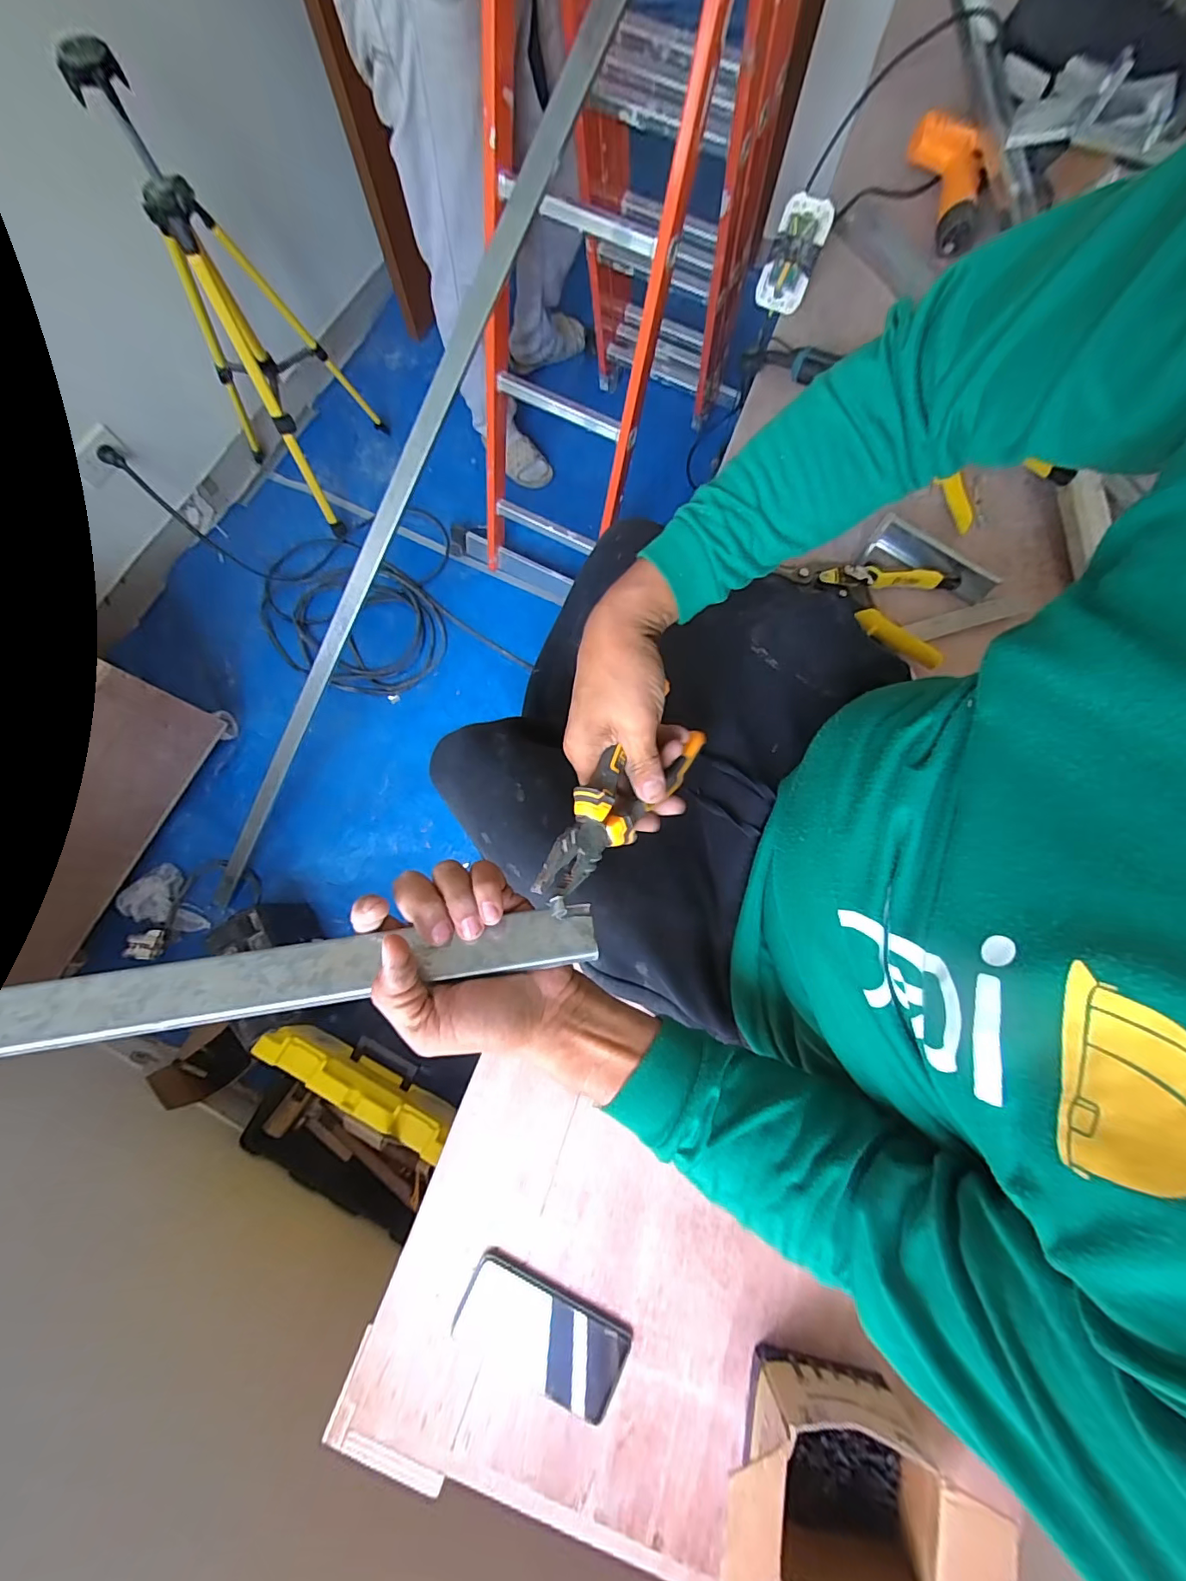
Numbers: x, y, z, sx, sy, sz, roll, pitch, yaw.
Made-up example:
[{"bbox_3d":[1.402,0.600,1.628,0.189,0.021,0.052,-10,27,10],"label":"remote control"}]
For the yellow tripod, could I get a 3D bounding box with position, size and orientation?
[{"bbox_3d":[-0.725,-1.004,1.129,0.352,0.761,0.328,-33,81,-7],"label":"yellow tripod"}]

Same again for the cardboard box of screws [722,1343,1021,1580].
[{"bbox_3d":[0.201,0.565,0.413,0.206,0.100,0.109,8,78,1],"label":"cardboard box of screws"}]

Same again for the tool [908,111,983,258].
[{"bbox_3d":[0.513,-0.888,0.741,0.122,0.059,0.157,16,78,2],"label":"tool"}]

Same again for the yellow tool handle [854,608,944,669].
[{"bbox_3d":[0.369,-0.186,0.613,0.113,0.014,0.029,31,79,5],"label":"yellow tool handle"}]

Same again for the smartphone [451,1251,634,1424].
[{"bbox_3d":[-0.048,0.503,0.468,0.154,0.016,0.071,25,79,4],"label":"smartphone"}]

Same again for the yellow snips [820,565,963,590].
[{"bbox_3d":[0.365,-0.263,0.625,0.171,0.016,0.022,0,78,-1],"label":"yellow snips"}]

